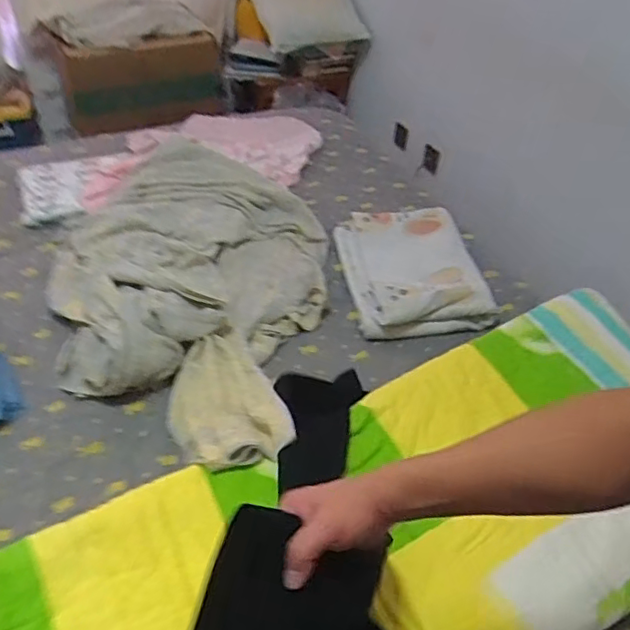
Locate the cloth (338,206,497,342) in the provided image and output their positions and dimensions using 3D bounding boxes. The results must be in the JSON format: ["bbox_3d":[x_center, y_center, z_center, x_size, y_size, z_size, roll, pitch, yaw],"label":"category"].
[{"bbox_3d":[0.226,-0.110,1.395,0.310,0.080,0.394,-2,44,-7],"label":"cloth"}]

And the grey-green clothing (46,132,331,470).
[{"bbox_3d":[-0.278,-0.089,1.314,0.637,0.146,0.965,8,44,4],"label":"grey-green clothing"}]

